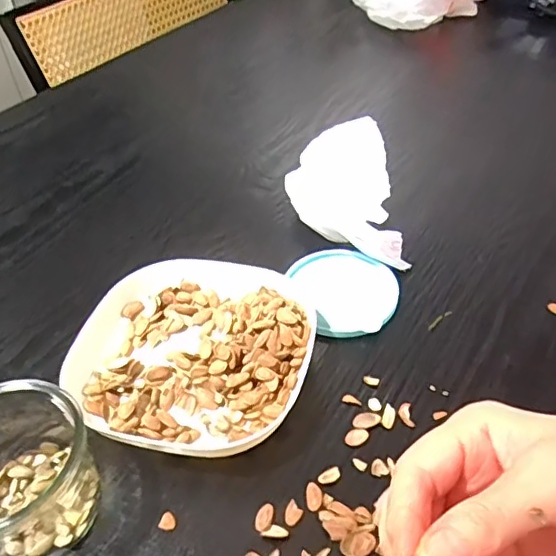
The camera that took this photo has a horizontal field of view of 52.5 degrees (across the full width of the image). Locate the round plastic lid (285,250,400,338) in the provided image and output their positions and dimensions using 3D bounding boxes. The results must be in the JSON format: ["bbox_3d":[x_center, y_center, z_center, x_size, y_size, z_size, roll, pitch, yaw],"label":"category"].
[{"bbox_3d":[0.051,0.007,0.404,0.068,0.013,0.077,-17,45,-14],"label":"round plastic lid"}]

